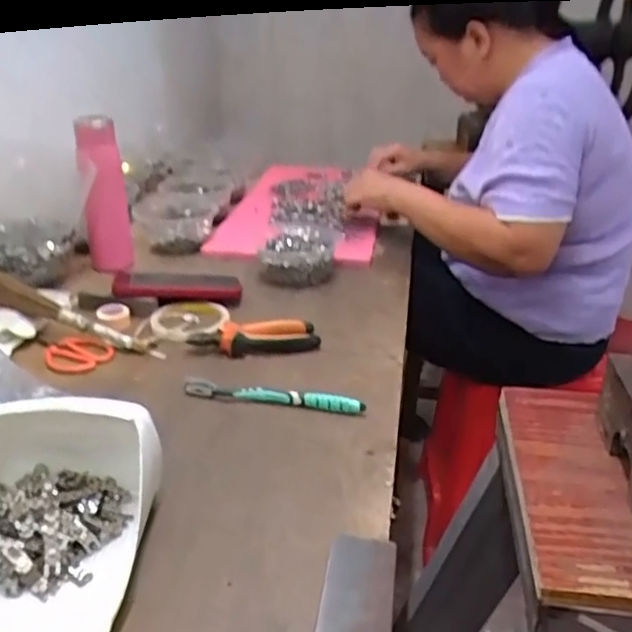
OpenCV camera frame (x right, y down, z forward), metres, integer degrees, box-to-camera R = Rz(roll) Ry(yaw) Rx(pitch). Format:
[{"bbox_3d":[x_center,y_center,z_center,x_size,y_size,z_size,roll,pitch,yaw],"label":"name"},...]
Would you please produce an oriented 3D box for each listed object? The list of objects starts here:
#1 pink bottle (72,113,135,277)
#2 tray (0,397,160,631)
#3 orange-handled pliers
[{"bbox_3d":[-0.303,-0.170,0.964,0.061,0.222,0.036,-6,26,-13],"label":"pink bottle"},{"bbox_3d":[-0.201,0.131,0.483,0.156,0.082,0.179,1,26,-2],"label":"tray"},{"bbox_3d":[-0.072,0.025,0.789,0.148,0.030,0.041,-4,27,-14],"label":"orange-handled pliers"}]

